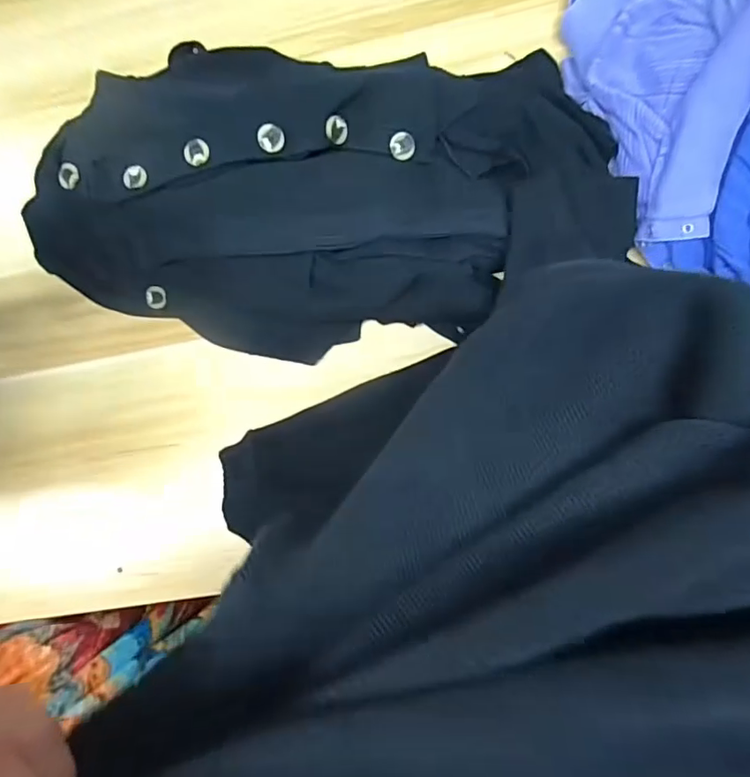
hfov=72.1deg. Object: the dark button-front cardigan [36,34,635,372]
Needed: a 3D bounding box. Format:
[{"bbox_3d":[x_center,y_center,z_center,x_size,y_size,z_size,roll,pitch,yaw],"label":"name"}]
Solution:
[{"bbox_3d":[-0.069,-0.223,0.585,0.670,0.115,0.345,5,85,8],"label":"dark button-front cardigan"}]

